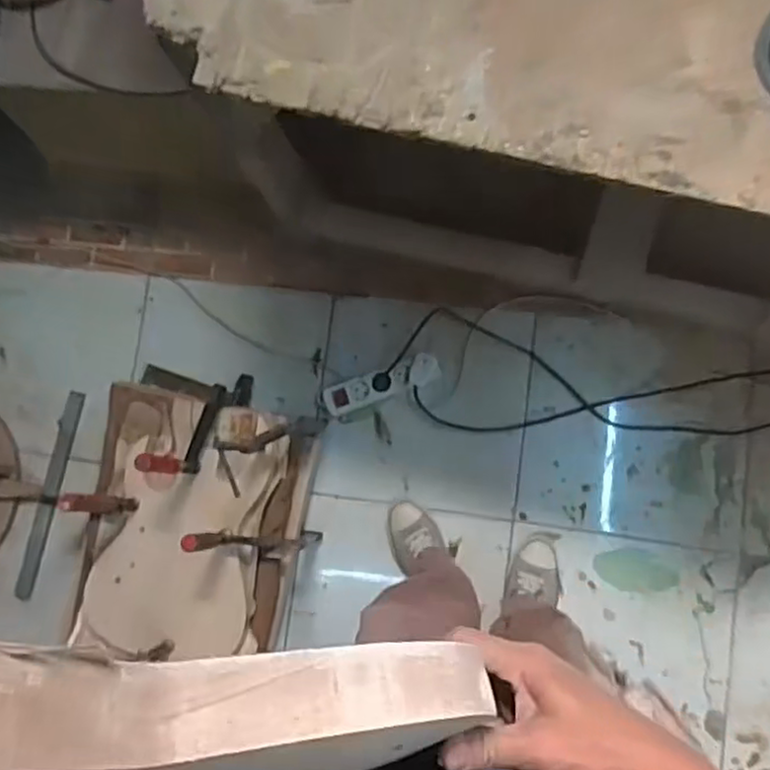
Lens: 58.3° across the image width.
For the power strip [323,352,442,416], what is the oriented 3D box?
[{"bbox_3d":[-0.006,-0.002,1.309,0.229,0.039,0.068,-20,83,6],"label":"power strip"}]

